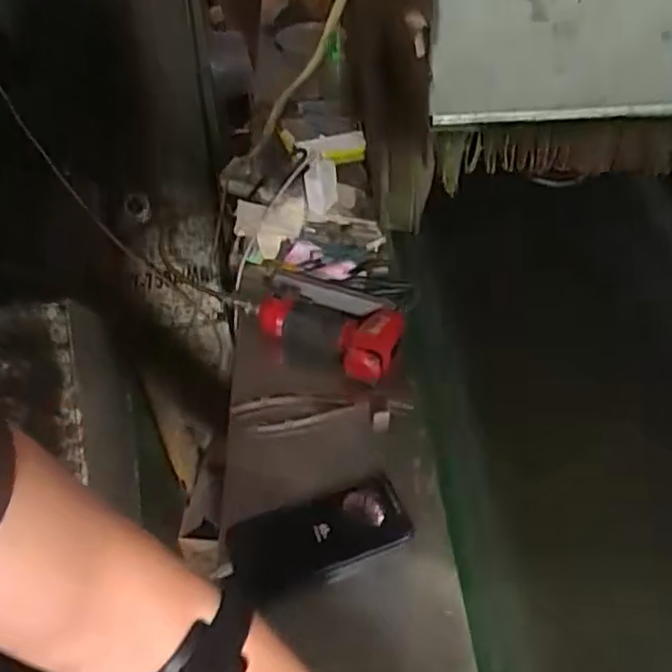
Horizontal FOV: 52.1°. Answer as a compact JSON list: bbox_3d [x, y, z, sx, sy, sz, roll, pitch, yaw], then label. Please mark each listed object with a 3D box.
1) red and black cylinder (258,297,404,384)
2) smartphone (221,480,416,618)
[{"bbox_3d":[0.005,-0.009,0.912,0.204,0.086,0.113,15,45,37],"label":"red and black cylinder"},{"bbox_3d":[-0.017,0.191,0.658,0.168,0.007,0.090,-22,48,-7],"label":"smartphone"}]

